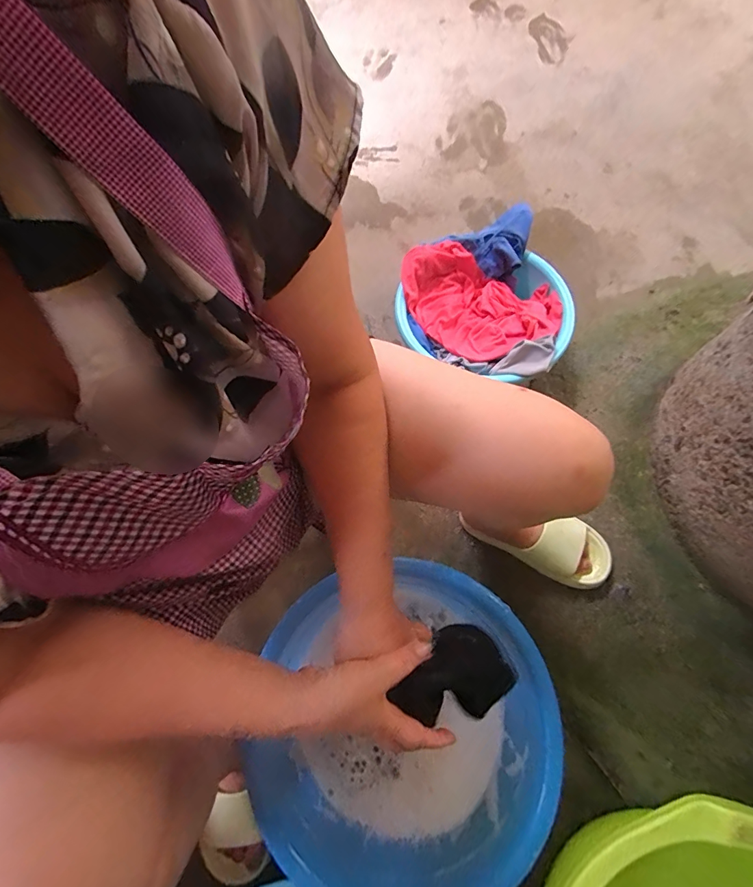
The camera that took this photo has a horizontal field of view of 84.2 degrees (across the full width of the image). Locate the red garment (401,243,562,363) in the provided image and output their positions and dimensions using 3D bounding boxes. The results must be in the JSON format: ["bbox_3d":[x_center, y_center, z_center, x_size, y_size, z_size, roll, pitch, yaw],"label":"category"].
[{"bbox_3d":[0.190,-0.265,0.795,0.310,0.073,0.199,18,71,7],"label":"red garment"}]

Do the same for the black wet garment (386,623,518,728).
[{"bbox_3d":[0.072,0.225,0.405,0.132,0.025,0.077,-5,63,-32],"label":"black wet garment"}]

